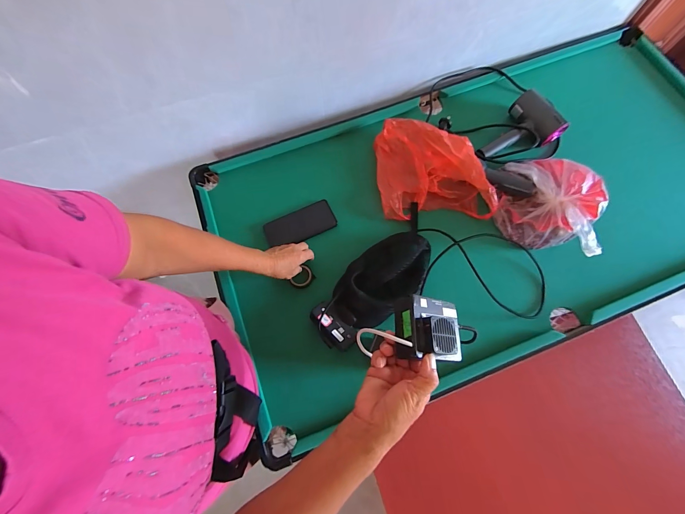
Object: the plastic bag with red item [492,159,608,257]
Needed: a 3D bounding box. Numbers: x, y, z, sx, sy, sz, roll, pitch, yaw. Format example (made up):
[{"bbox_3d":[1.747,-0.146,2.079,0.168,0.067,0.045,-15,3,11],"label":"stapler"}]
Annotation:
[{"bbox_3d":[0.442,-0.120,0.642,0.195,0.113,0.214,32,75,10],"label":"plastic bag with red item"}]

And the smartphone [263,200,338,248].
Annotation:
[{"bbox_3d":[-0.097,-0.074,0.681,0.159,0.011,0.073,-25,73,-8],"label":"smartphone"}]

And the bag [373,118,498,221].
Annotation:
[{"bbox_3d":[0.208,-0.214,0.696,0.247,0.066,0.250,-3,72,-1],"label":"bag"}]

